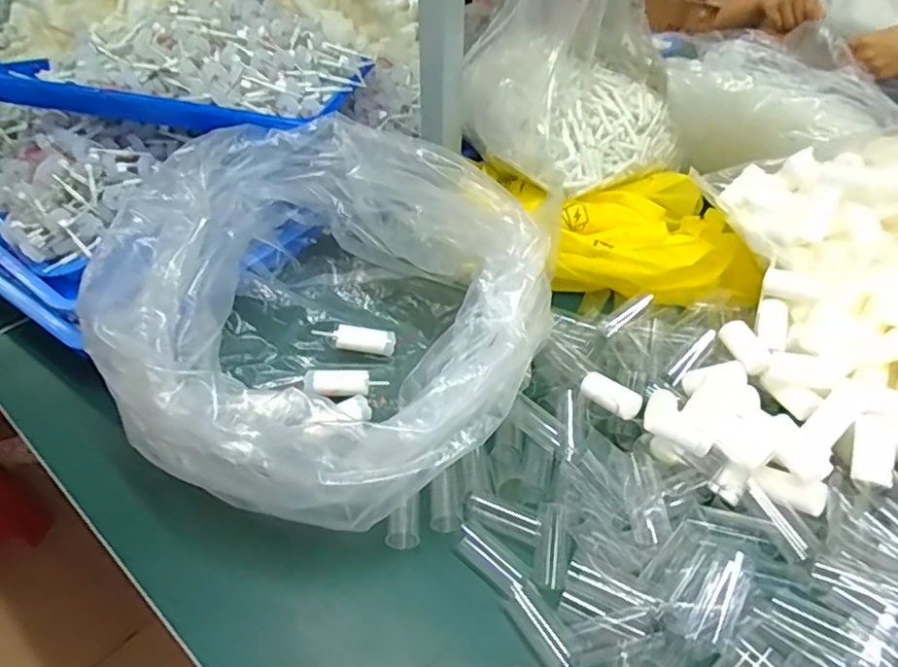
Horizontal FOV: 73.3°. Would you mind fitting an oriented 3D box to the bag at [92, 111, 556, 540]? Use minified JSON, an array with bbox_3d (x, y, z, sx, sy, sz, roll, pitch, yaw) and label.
[{"bbox_3d":[-0.083,-0.017,0.443,0.293,0.139,0.282,13,44,14],"label":"bag"}]

